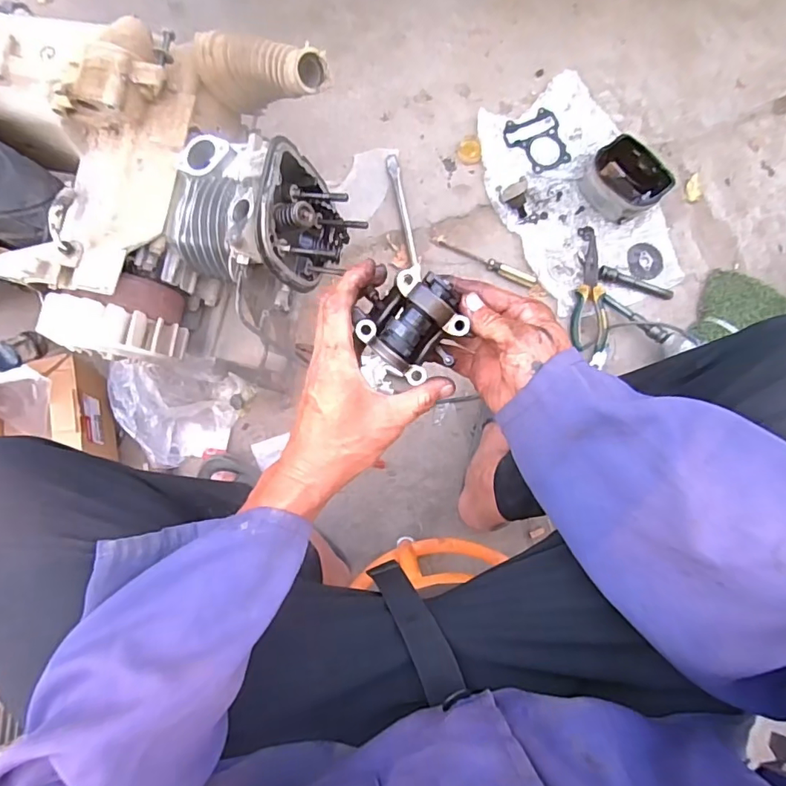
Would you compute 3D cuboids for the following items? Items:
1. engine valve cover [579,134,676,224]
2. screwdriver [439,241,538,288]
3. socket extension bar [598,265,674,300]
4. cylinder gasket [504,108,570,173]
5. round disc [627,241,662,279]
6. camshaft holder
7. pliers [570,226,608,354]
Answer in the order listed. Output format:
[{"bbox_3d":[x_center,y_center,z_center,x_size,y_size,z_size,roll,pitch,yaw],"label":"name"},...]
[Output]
[{"bbox_3d":[0.373,-0.346,0.820,0.109,0.066,0.118,-35,88,-8],"label":"engine valve cover"},{"bbox_3d":[0.156,-0.212,0.821,0.168,0.022,0.019,25,82,-2],"label":"screwdriver"},{"bbox_3d":[0.406,-0.185,0.846,0.132,0.013,0.023,16,83,-4],"label":"socket extension bar"},{"bbox_3d":[0.239,-0.418,0.841,0.097,0.006,0.100,-23,88,-4],"label":"cylinder gasket"},{"bbox_3d":[0.428,-0.224,0.853,0.058,0.008,0.063,6,84,-5],"label":"round disc"},{"bbox_3d":[0.015,-0.054,0.386,0.070,0.046,0.072,43,83,-1],"label":"camshaft holder"},{"bbox_3d":[0.327,-0.173,0.832,0.056,0.022,0.209,6,84,-5],"label":"pliers"}]

